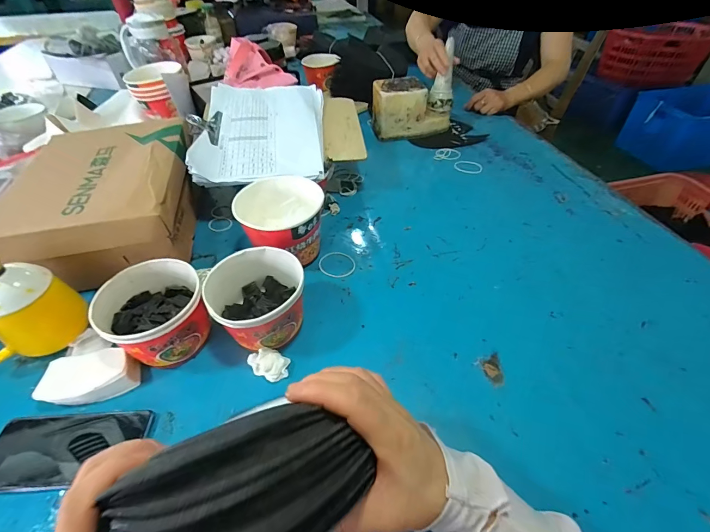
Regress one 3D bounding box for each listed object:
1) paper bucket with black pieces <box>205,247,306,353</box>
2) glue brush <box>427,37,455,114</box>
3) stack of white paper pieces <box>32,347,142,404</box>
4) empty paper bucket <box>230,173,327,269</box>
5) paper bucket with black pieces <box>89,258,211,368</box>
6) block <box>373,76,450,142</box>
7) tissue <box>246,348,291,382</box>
[{"bbox_3d":[-0.123,0.049,0.443,0.098,0.090,0.115,-32,52,-26],"label":"paper bucket with black pieces"},{"bbox_3d":[0.211,-0.449,0.820,0.061,0.150,0.057,6,47,7],"label":"glue brush"},{"bbox_3d":[-0.313,0.129,0.409,0.094,0.029,0.064,-5,45,-2],"label":"stack of white paper pieces"},{"bbox_3d":[-0.111,-0.056,0.531,0.106,0.110,0.110,-29,50,-24],"label":"empty paper bucket"},{"bbox_3d":[-0.244,0.065,0.431,0.103,0.095,0.108,-2,45,2],"label":"paper bucket with black pieces"},{"bbox_3d":[0.138,-0.398,0.857,0.187,0.117,0.097,-13,45,-10],"label":"block"},{"bbox_3d":[-0.107,0.119,0.417,0.049,0.023,0.030,14,47,17],"label":"tissue"}]

